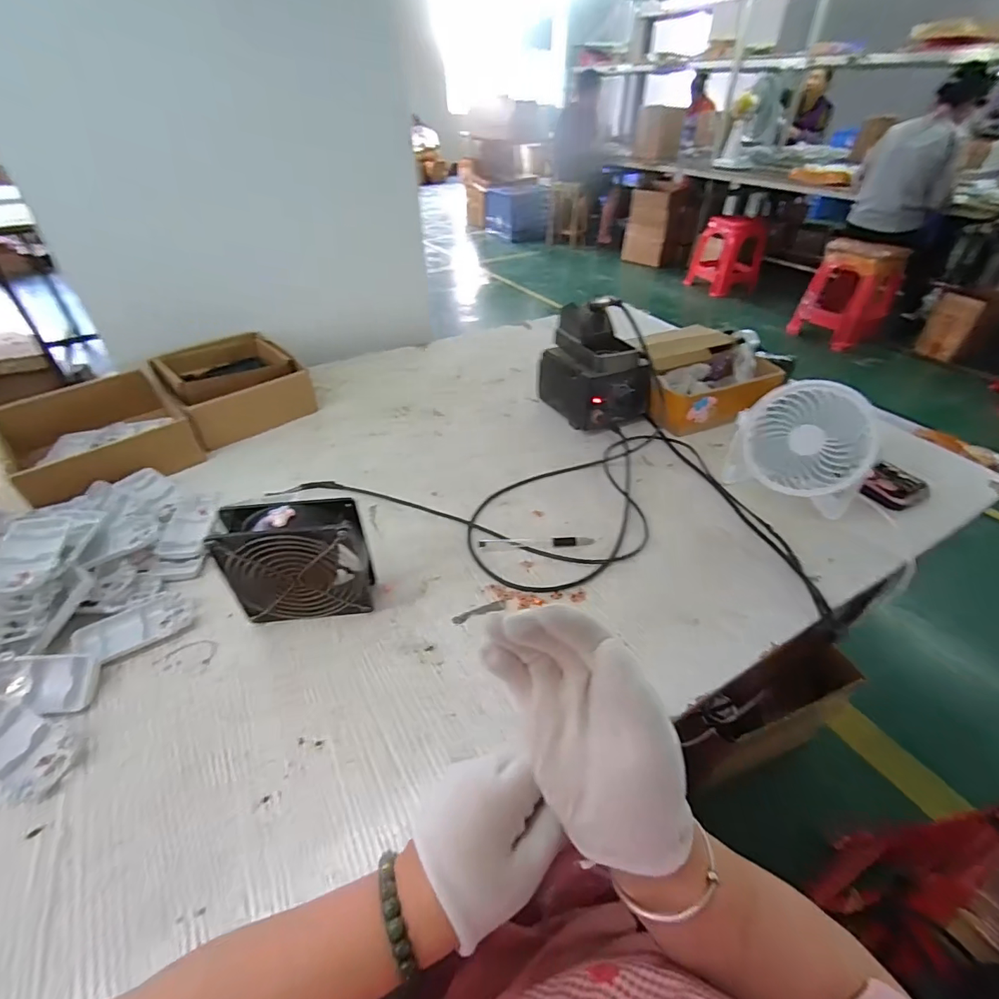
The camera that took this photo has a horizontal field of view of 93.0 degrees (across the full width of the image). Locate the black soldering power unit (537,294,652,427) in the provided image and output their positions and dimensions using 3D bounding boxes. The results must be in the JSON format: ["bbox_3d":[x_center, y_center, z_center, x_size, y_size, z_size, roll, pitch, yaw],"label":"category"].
[{"bbox_3d":[0.145,-0.203,0.729,0.120,0.143,0.171,-15,43,-17],"label":"black soldering power unit"}]

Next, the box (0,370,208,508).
[{"bbox_3d":[-0.556,-0.085,0.660,0.198,0.068,0.213,-33,51,-32],"label":"box"}]

